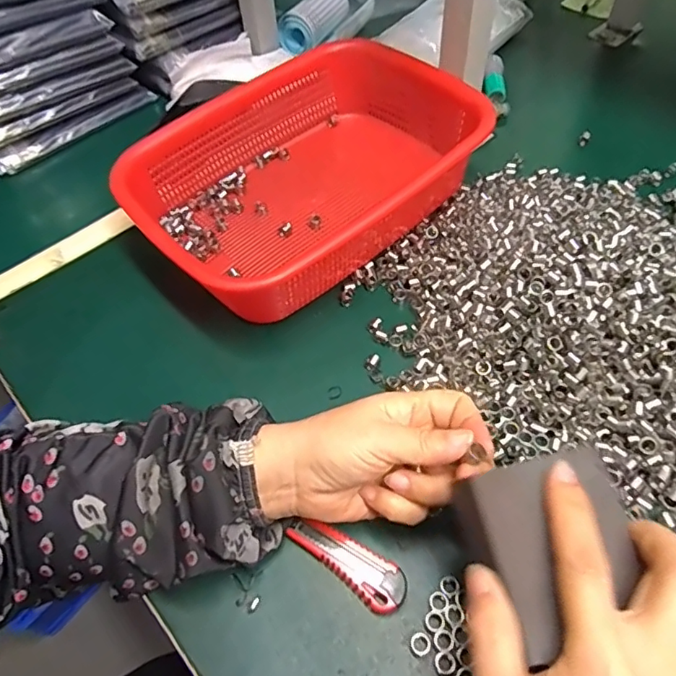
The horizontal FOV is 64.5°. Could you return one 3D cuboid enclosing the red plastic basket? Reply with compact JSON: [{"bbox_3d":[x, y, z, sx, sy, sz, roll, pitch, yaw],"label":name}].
[{"bbox_3d":[-0.022,-0.141,0.454,0.271,0.080,0.203,-36,60,-21],"label":"red plastic basket"}]

